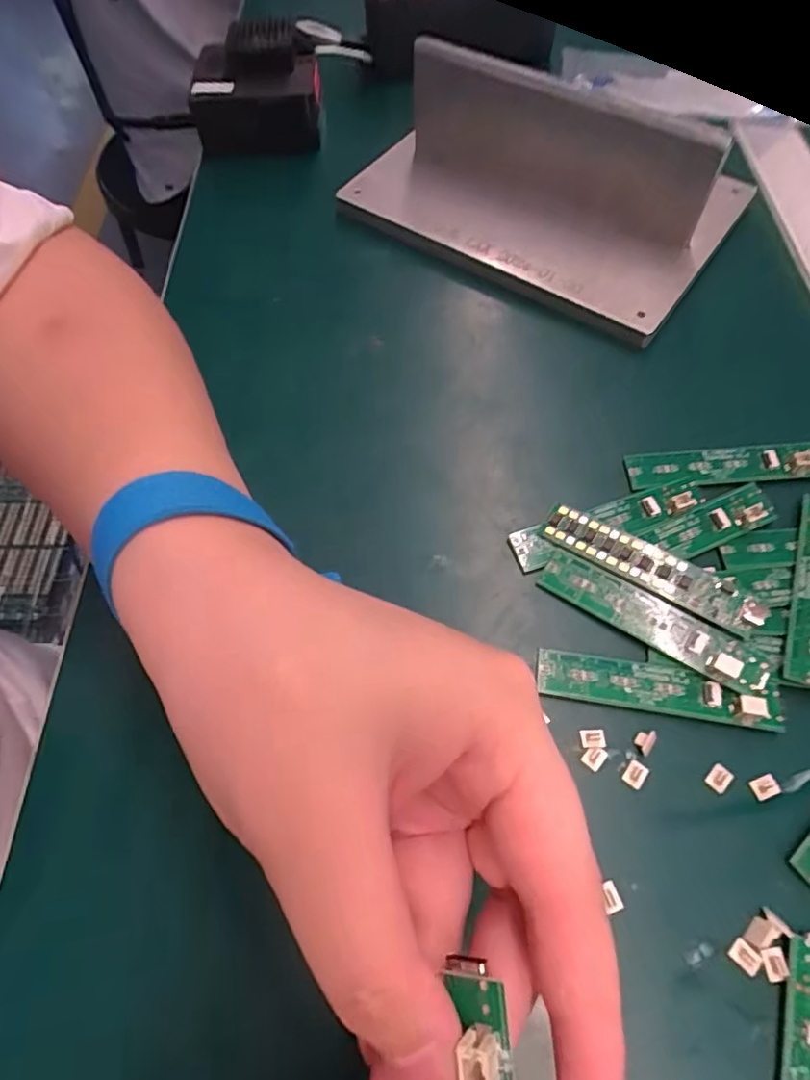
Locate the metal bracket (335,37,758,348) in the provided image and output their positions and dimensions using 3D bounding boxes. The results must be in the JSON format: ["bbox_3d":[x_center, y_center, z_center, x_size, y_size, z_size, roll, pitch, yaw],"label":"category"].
[{"bbox_3d":[0.069,-0.189,0.300,0.191,0.060,0.104,36,69,19],"label":"metal bracket"}]

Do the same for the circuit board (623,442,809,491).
[{"bbox_3d":[0.136,-0.033,0.243,0.080,0.006,0.018,-3,62,0],"label":"circuit board"}]

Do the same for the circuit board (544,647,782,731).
[{"bbox_3d":[0.090,0.051,0.201,0.082,0.010,0.017,8,63,6],"label":"circuit board"}]

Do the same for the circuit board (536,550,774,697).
[{"bbox_3d":[0.090,0.030,0.211,0.084,0.008,0.018,29,67,16],"label":"circuit board"}]

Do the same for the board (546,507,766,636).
[{"bbox_3d":[0.093,0.010,0.218,0.082,0.004,0.017,31,75,23],"label":"board"}]

